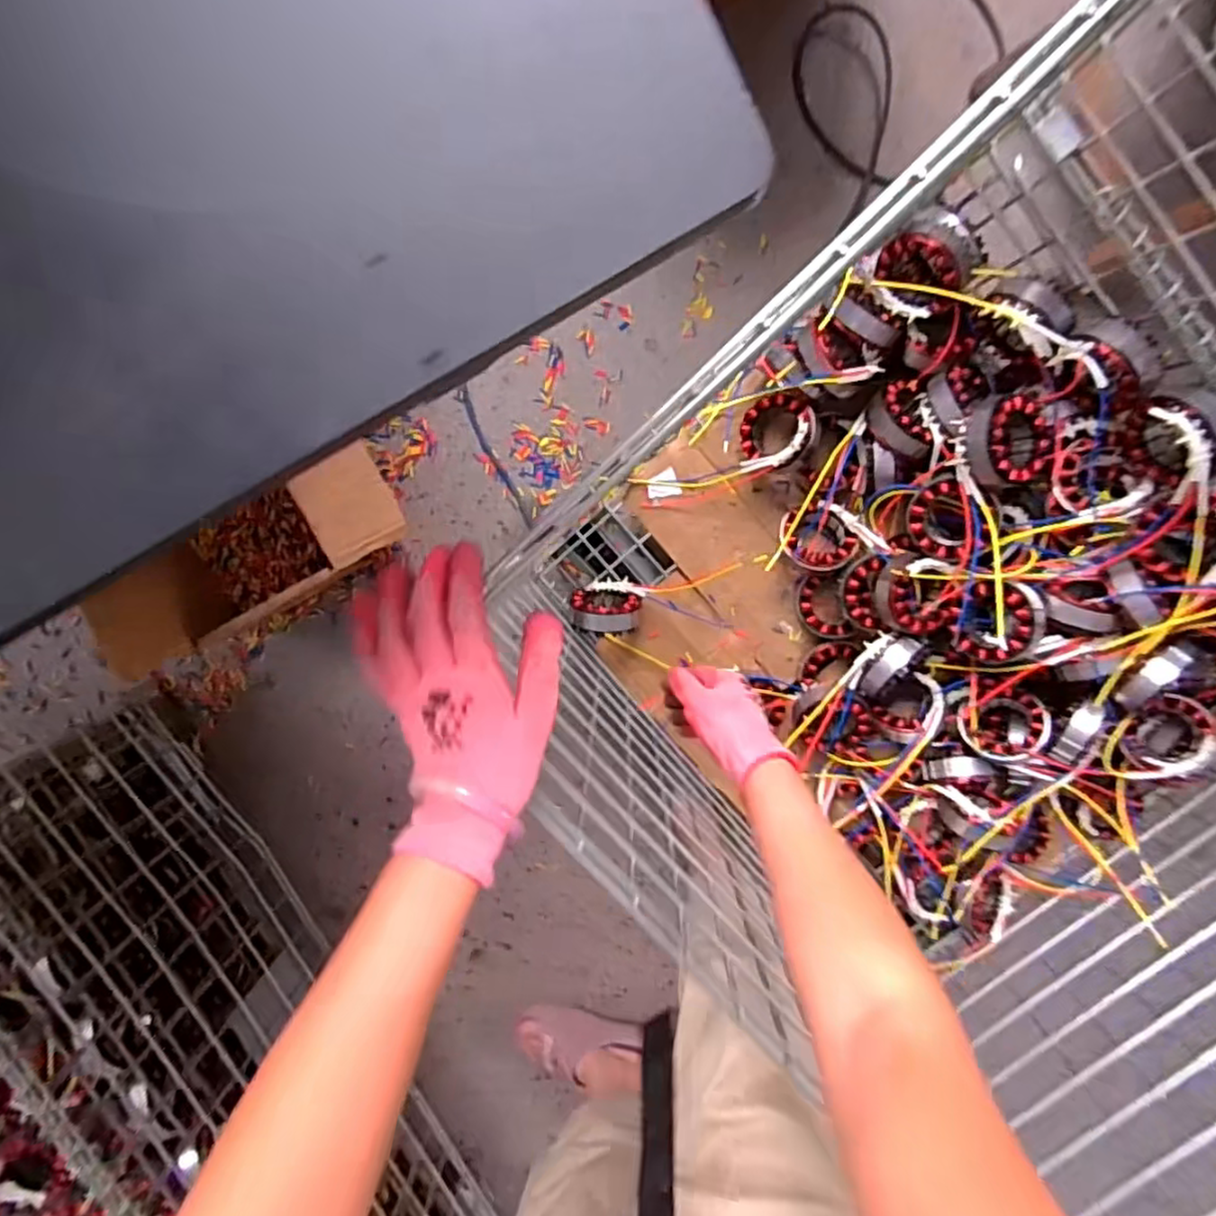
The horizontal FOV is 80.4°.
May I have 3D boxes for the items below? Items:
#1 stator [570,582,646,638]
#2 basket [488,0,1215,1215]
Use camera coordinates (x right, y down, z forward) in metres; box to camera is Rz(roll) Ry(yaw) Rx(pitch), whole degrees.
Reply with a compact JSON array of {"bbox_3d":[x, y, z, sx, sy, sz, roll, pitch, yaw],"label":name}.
[{"bbox_3d":[0.000,0.001,0.864,0.083,0.069,0.062,9,99,-1],"label":"stator"},{"bbox_3d":[0.378,0.068,0.662,0.783,0.517,0.617,44,97,-6],"label":"basket"}]

